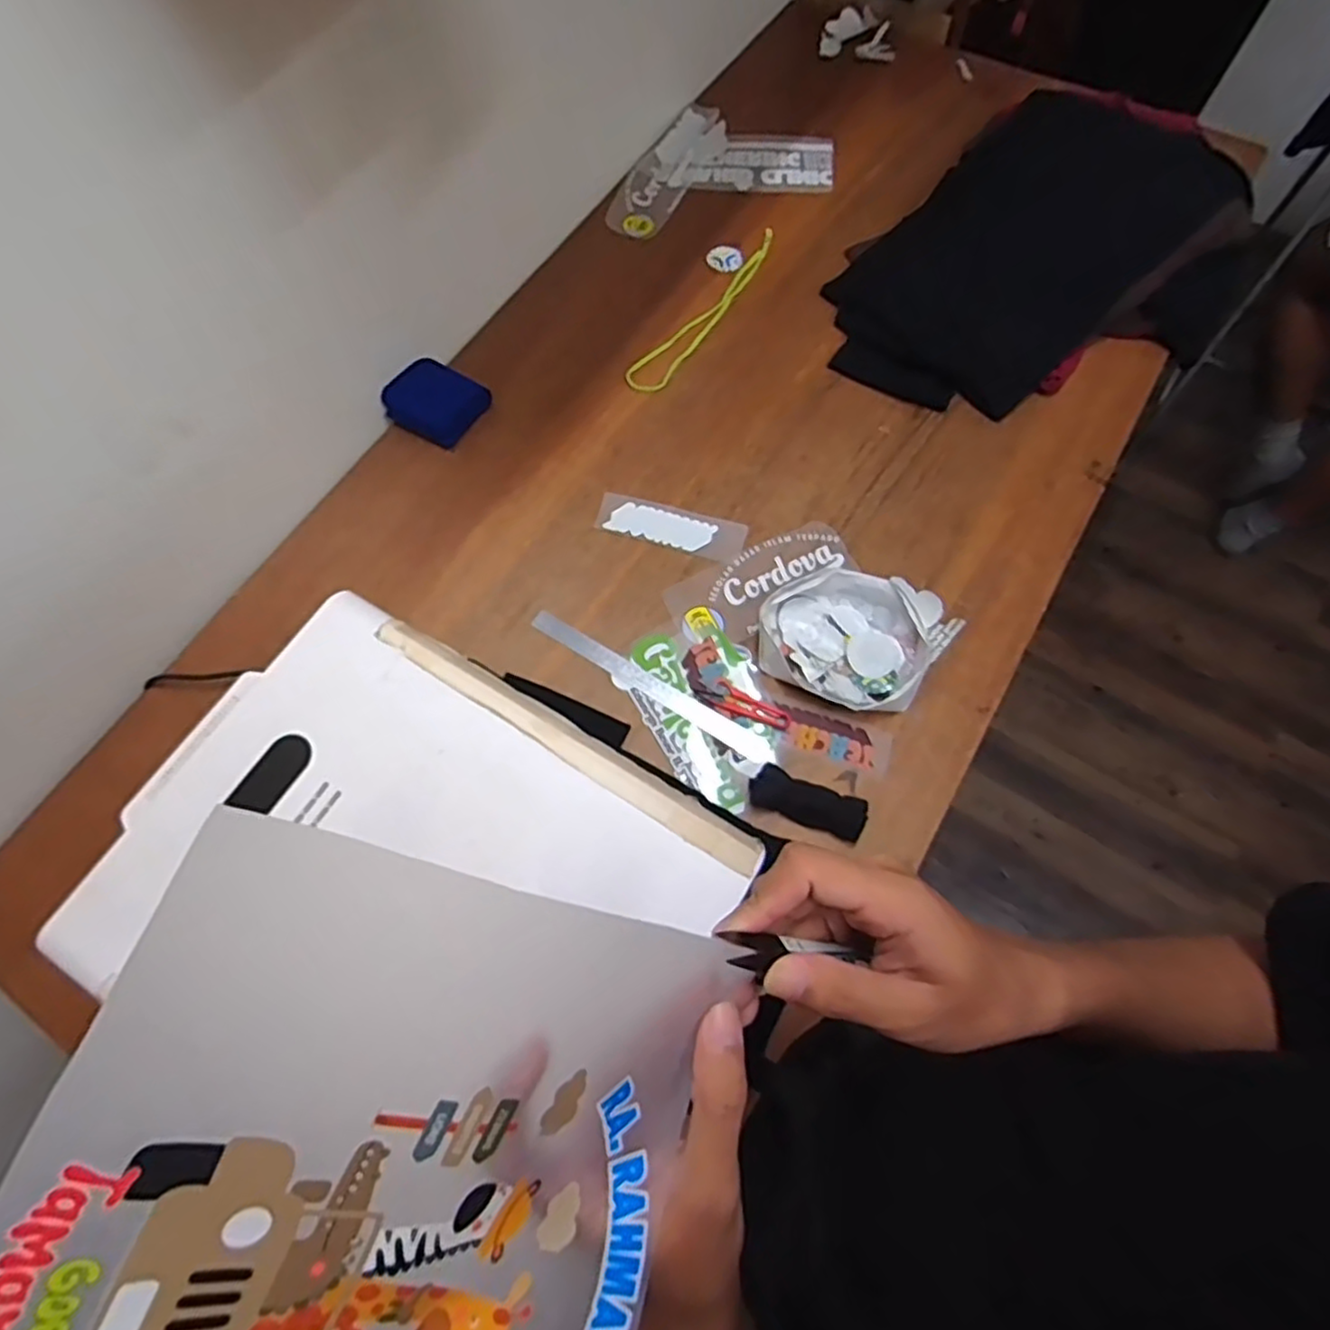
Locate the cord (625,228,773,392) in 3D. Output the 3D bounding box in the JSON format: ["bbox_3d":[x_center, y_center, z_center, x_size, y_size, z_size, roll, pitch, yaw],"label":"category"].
[{"bbox_3d":[0.068,-0.546,1.074,0.059,0.006,0.373,34,74,14],"label":"cord"}]

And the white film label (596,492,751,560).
[{"bbox_3d":[0.008,-0.184,0.934,0.198,0.007,0.060,16,76,9],"label":"white film label"}]

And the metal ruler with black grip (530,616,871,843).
[{"bbox_3d":[0.023,0.067,0.826,0.454,0.023,0.061,31,73,14],"label":"metal ruler with black grip"}]

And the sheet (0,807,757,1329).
[{"bbox_3d":[-0.077,0.166,0.198,0.191,0.024,0.207,29,83,-33],"label":"sheet"}]

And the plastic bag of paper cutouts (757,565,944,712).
[{"bbox_3d":[0.224,-0.036,0.847,0.213,0.042,0.177,21,71,11],"label":"plastic bag of paper cutouts"}]

